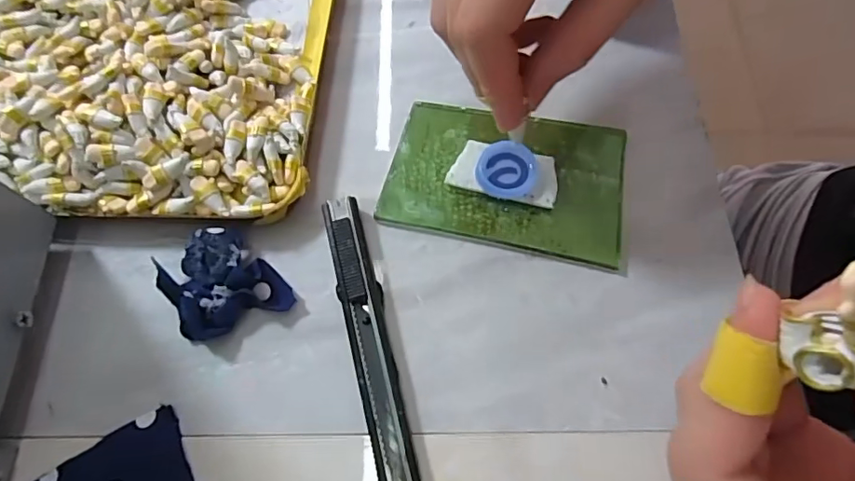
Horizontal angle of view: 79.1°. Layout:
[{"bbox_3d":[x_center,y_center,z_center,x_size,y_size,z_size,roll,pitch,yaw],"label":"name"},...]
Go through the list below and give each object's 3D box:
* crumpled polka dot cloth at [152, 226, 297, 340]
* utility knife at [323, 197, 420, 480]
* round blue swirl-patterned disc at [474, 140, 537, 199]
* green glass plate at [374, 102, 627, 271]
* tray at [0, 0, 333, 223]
[{"bbox_3d":[-0.084,0.017,0.212,0.043,0.016,0.041,-28,70,-10],"label":"crumpled polka dot cloth"},{"bbox_3d":[-0.022,0.044,0.203,0.015,0.011,0.132,-14,68,-5],"label":"utility knife"},{"bbox_3d":[0.035,-0.031,0.231,0.026,0.004,0.027,0,68,1],"label":"round blue swirl-patterned disc"},{"bbox_3d":[0.036,-0.029,0.234,0.103,0.007,0.067,13,69,6],"label":"green glass plate"},{"bbox_3d":[-0.147,-0.123,0.265,0.192,0.028,0.241,2,68,2],"label":"tray"}]

